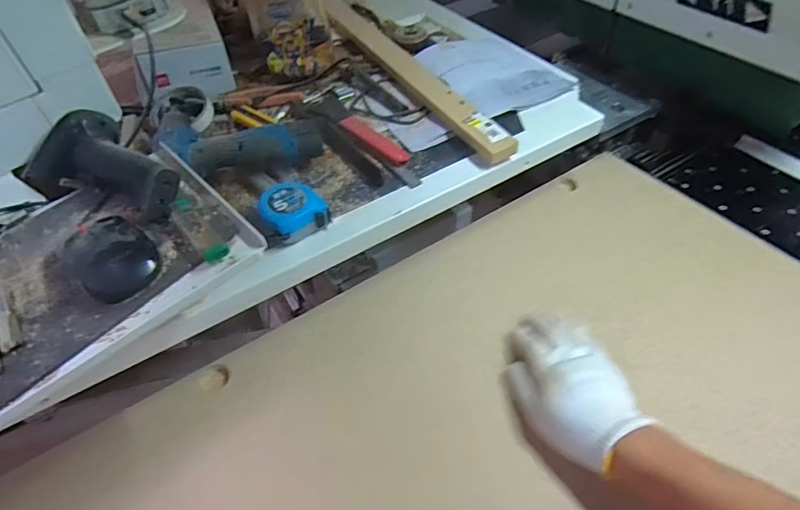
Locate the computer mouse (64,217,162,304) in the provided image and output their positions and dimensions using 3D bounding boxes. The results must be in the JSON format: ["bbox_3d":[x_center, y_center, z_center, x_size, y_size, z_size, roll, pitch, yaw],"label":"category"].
[{"bbox_3d":[-0.236,-0.004,0.404,0.058,0.034,0.081,-32,54,-24],"label":"computer mouse"}]

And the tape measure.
[{"bbox_3d":[-0.121,-0.050,0.559,0.071,0.036,0.068,-20,50,-14],"label":"tape measure"}]

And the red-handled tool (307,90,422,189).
[{"bbox_3d":[-0.065,-0.167,0.671,0.072,0.020,0.245,-26,51,-19],"label":"red-handled tool"}]

